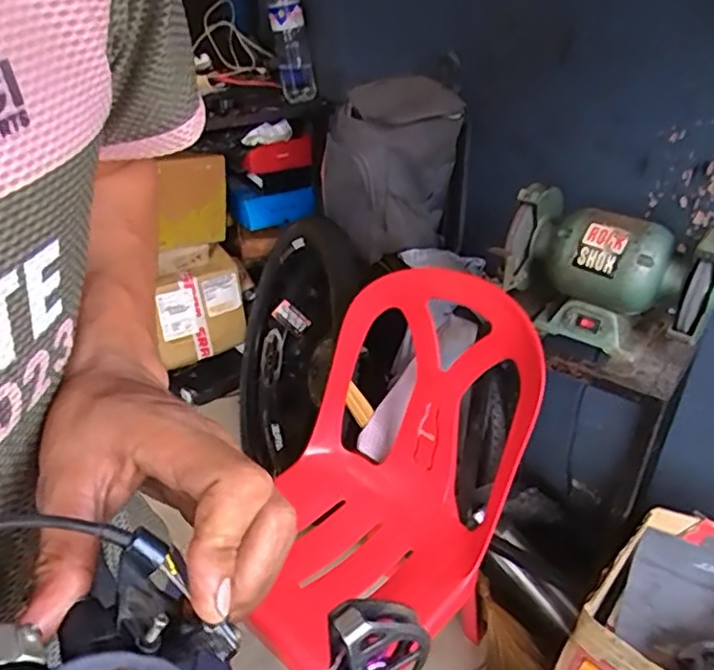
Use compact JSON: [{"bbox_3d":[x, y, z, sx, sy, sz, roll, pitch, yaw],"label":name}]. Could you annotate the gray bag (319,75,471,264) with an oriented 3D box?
[{"bbox_3d":[0.077,-0.363,1.370,0.215,0.314,0.270,-25,40,-34],"label":"gray bag"}]

